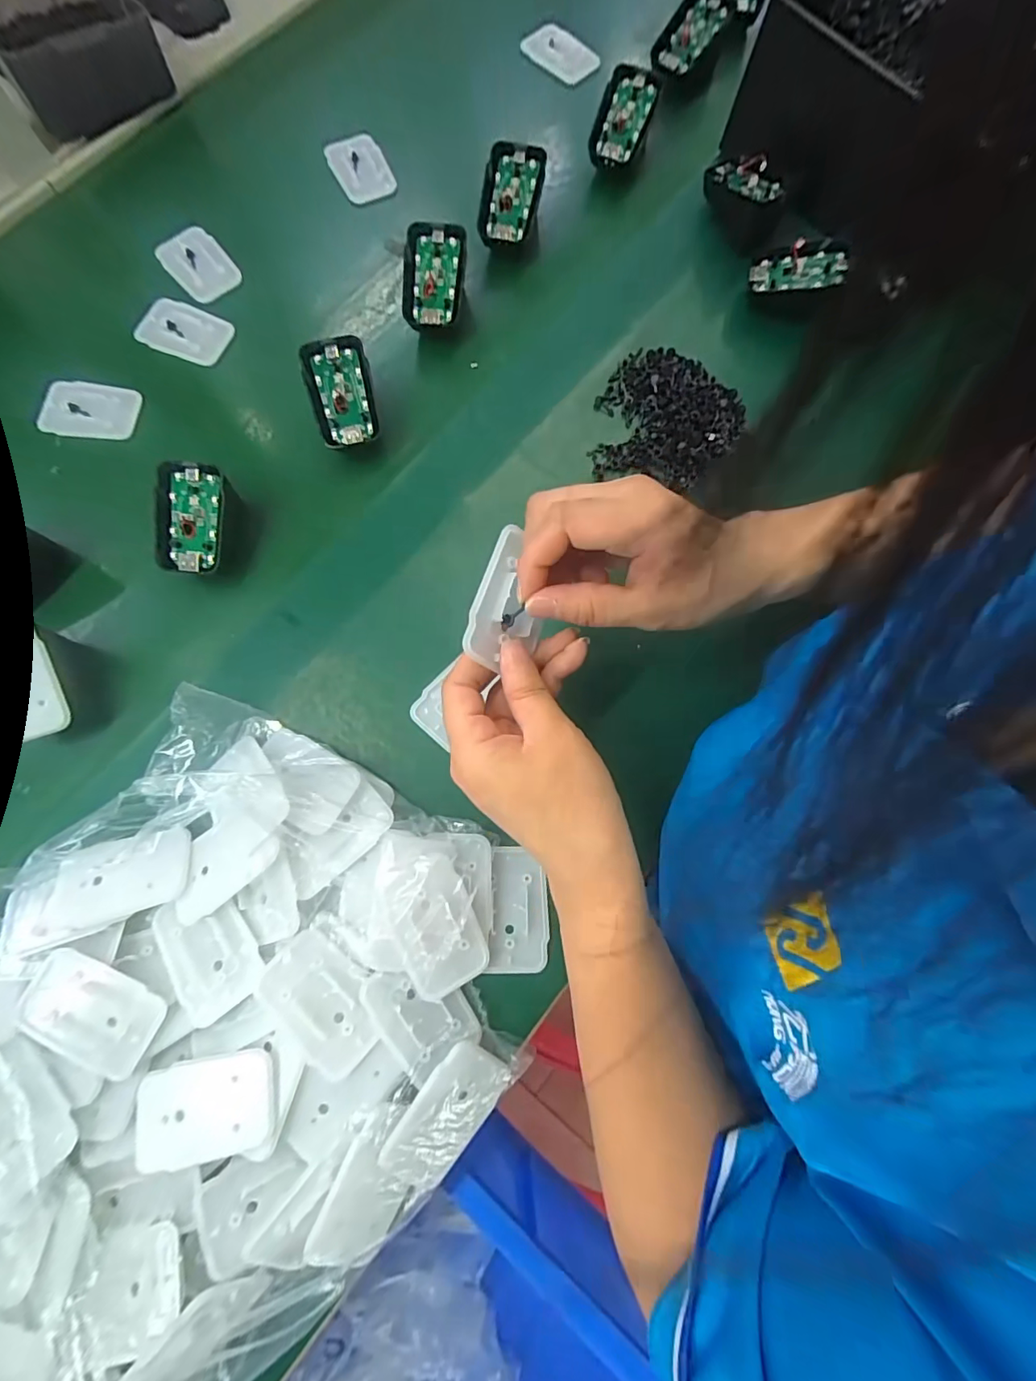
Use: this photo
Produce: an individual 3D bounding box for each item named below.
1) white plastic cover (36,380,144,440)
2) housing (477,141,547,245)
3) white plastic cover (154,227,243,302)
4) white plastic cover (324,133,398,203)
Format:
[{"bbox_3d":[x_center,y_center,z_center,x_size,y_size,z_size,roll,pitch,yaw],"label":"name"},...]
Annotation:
[{"bbox_3d":[-0.318,-0.207,0.365,0.070,0.008,0.043,8,80,3],"label":"white plastic cover"},{"bbox_3d":[-0.006,-0.383,0.380,0.042,0.011,0.070,12,97,-2],"label":"housing"},{"bbox_3d":[-0.254,-0.340,0.392,0.044,0.010,0.067,-42,81,-6],"label":"white plastic cover"},{"bbox_3d":[-0.132,-0.444,0.417,0.044,0.012,0.064,-28,80,-4],"label":"white plastic cover"}]

